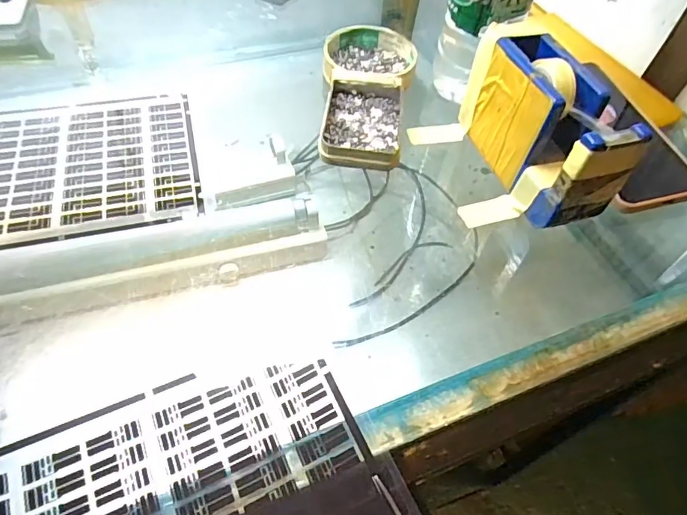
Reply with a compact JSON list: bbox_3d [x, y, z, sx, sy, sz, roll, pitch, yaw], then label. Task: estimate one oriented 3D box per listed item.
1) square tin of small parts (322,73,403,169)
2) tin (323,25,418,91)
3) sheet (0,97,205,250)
[{"bbox_3d":[0.016,-0.109,0.377,0.060,0.018,0.097,7,53,0],"label":"square tin of small parts"},{"bbox_3d":[0.024,-0.180,0.431,0.081,0.018,0.080,3,53,-3],"label":"tin"},{"bbox_3d":[-0.274,-0.051,0.323,0.336,0.006,0.142,-13,55,-15],"label":"sheet"}]

